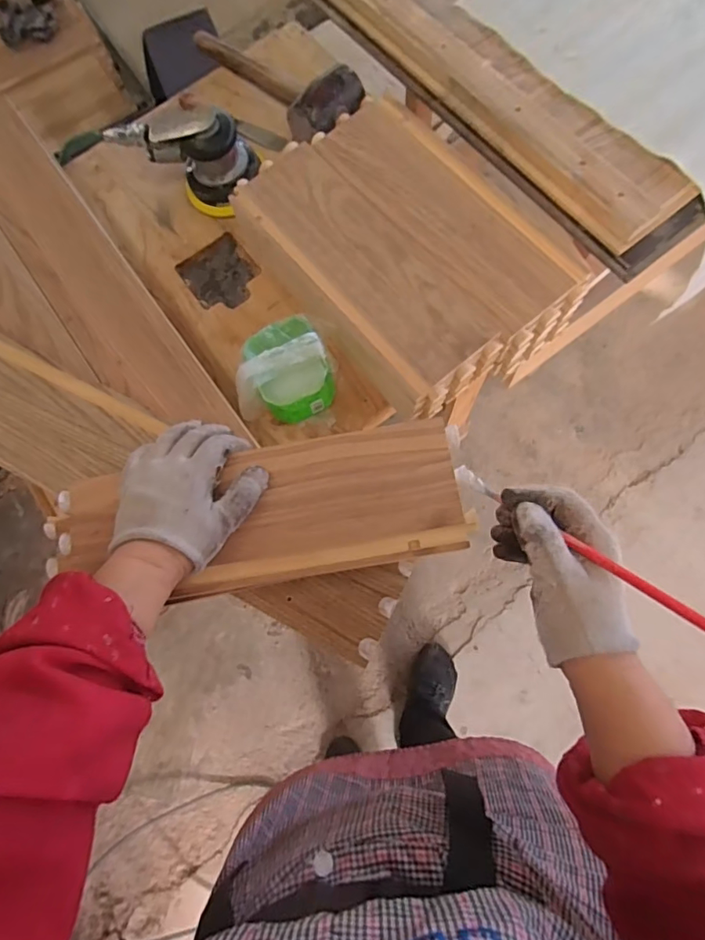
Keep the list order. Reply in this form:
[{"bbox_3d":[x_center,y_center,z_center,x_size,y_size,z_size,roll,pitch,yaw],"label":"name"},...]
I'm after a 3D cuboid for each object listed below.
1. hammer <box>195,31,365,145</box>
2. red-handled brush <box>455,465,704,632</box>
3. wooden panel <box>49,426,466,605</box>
[{"bbox_3d":[-0.116,-0.551,0.723,0.113,0.059,0.337,-45,64,-9],"label":"hammer"},{"bbox_3d":[0.152,0.052,0.334,0.011,0.010,0.250,-40,37,-8],"label":"red-handled brush"},{"bbox_3d":[-0.081,0.039,0.430,0.345,0.021,0.114,-9,76,2],"label":"wooden panel"}]

